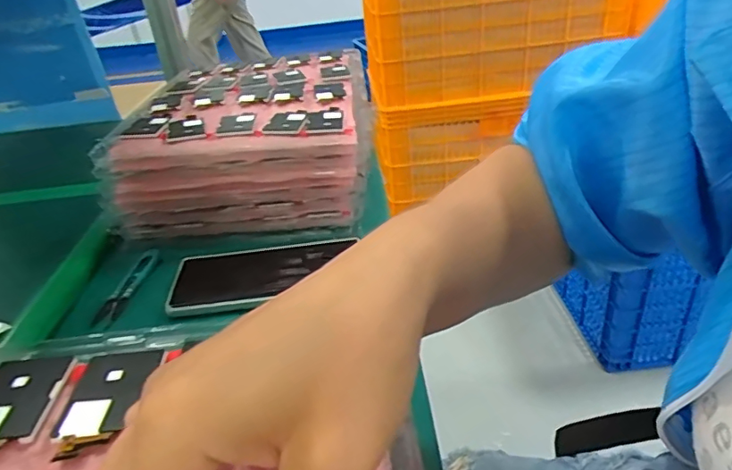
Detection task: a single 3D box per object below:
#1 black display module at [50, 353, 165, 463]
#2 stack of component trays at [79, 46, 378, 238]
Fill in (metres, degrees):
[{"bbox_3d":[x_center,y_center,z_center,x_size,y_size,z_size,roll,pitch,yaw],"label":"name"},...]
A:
[{"bbox_3d":[-0.113,0.072,0.231,0.030,0.007,0.054,-6,31,1],"label":"black display module"},{"bbox_3d":[-0.123,-0.123,0.622,0.252,0.098,0.309,-5,31,3],"label":"stack of component trays"}]

